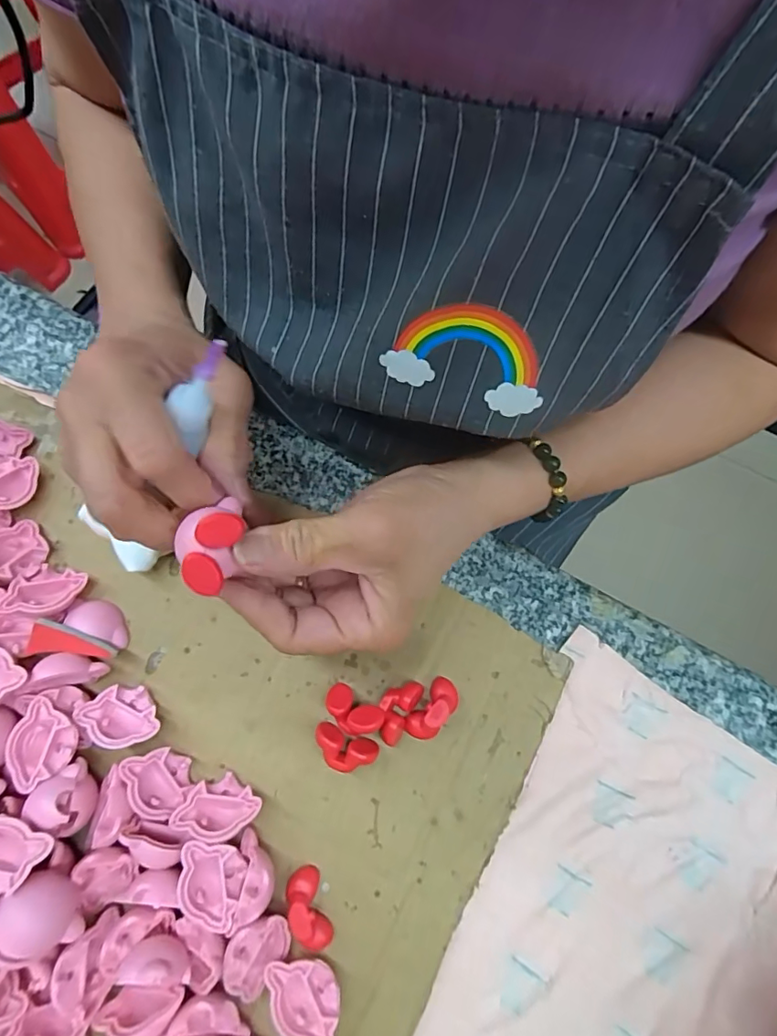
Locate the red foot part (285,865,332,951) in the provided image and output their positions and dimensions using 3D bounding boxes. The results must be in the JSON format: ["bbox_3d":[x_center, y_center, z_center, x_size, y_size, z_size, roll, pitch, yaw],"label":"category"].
[{"bbox_3d":[-0.036,0.177,0.229,0.015,0.013,0.032,-19,77,-6],"label":"red foot part"}]

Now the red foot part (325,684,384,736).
[{"bbox_3d":[-0.018,0.095,0.251,0.029,0.018,0.017,30,77,6],"label":"red foot part"}]

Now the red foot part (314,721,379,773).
[{"bbox_3d":[-0.022,0.112,0.248,0.031,0.015,0.018,21,76,4],"label":"red foot part"}]

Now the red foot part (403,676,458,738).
[{"bbox_3d":[0.022,0.095,0.253,0.015,0.015,0.032,41,78,9],"label":"red foot part"}]

